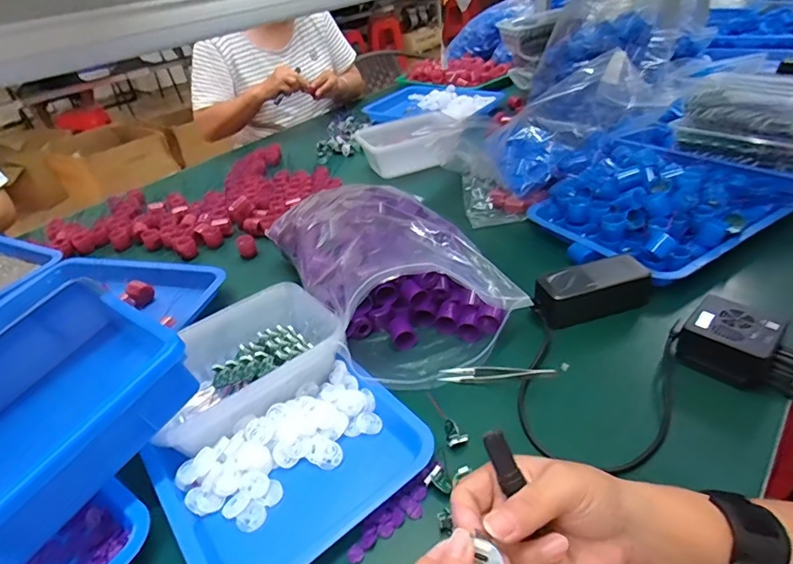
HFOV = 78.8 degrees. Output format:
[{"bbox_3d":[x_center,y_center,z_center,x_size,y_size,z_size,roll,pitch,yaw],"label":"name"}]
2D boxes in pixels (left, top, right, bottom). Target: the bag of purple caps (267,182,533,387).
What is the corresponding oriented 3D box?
[{"bbox_3d":[-0.029,-0.033,0.648,0.199,0.139,0.371,-22,39,-19],"label":"bag of purple caps"}]

